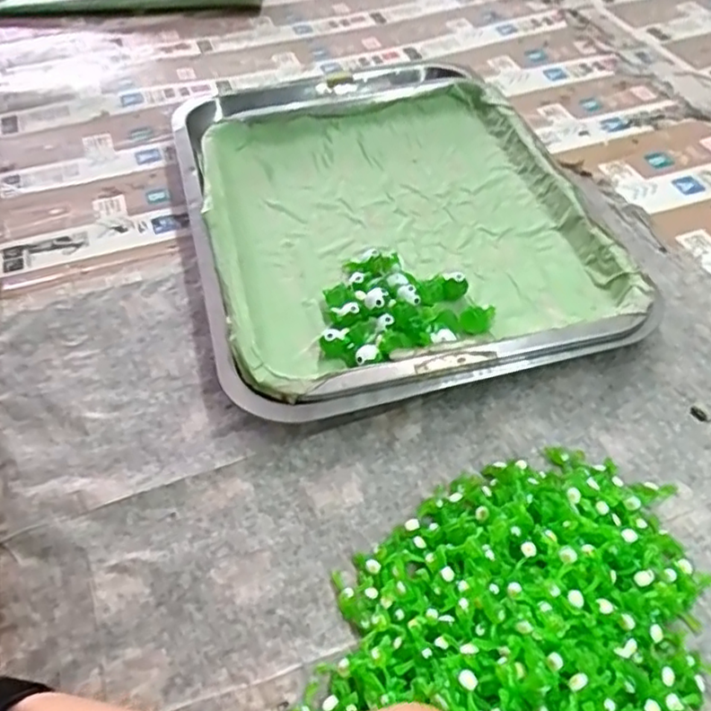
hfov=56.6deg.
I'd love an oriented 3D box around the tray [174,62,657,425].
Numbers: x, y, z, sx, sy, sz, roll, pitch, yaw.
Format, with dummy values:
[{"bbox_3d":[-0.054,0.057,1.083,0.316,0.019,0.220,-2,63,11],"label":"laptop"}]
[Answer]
[{"bbox_3d":[0.013,-0.111,0.474,0.253,0.032,0.354,-13,49,-9],"label":"tray"}]

